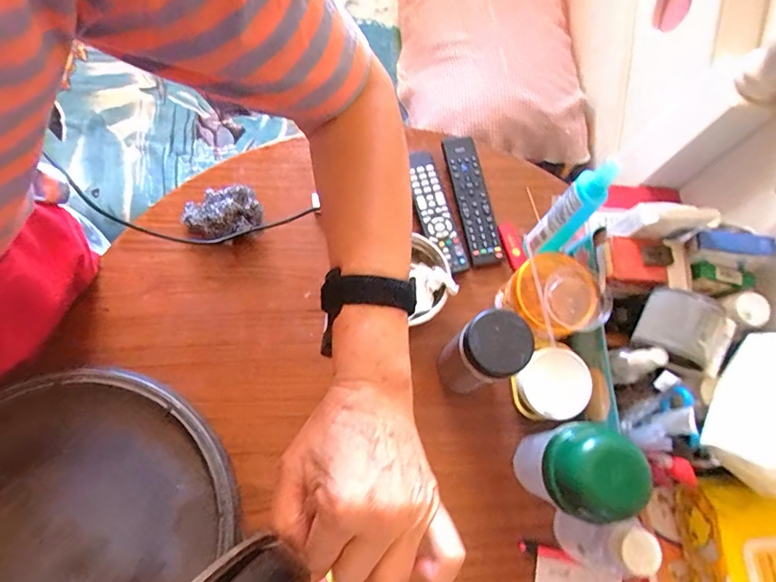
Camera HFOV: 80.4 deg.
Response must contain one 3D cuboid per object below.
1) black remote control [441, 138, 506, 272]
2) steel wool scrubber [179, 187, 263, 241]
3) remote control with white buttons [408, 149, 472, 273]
[{"bbox_3d":[0.120,-0.131,0.651,0.049,0.016,0.194,-12,73,-8],"label":"black remote control"},{"bbox_3d":[-0.221,-0.100,0.617,0.103,0.052,0.073,-19,75,-9],"label":"steel wool scrubber"},{"bbox_3d":[0.065,-0.111,0.641,0.047,0.015,0.178,-16,73,-9],"label":"remote control with white buttons"}]

